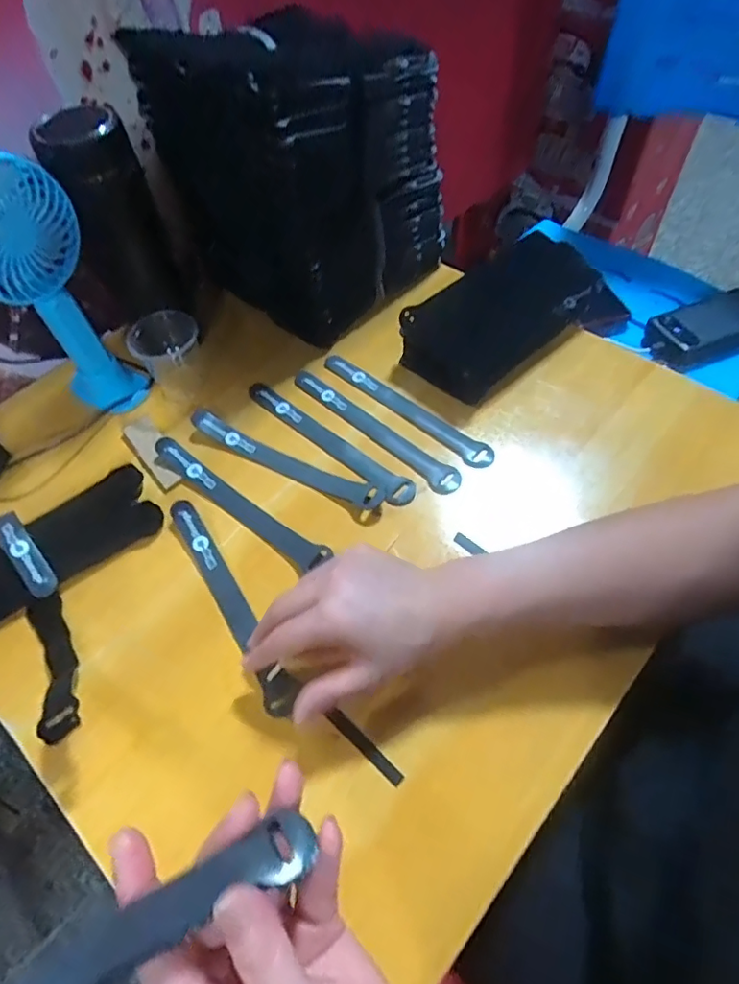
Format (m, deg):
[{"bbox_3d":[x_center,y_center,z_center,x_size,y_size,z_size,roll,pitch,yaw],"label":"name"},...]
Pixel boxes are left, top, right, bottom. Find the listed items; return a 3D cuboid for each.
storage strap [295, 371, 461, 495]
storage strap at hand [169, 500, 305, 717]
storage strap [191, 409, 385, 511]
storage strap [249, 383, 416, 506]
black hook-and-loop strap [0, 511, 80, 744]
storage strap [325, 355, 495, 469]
[{"bbox_3d":[0.000,-0.059,0.498,0.195,0.005,0.025,38,67,24],"label":"storage strap"},{"bbox_3d":[-0.107,0.081,0.424,0.024,0.016,0.197,-30,58,-15],"label":"storage strap at hand"},{"bbox_3d":[-0.076,-0.030,0.481,0.195,0.010,0.023,25,62,18],"label":"storage strap"},{"bbox_3d":[-0.043,-0.052,0.492,0.206,0.009,0.024,38,67,24],"label":"storage strap"},{"bbox_3d":[-0.238,0.087,0.391,0.031,0.051,0.201,-30,61,-15],"label":"black hook-and-loop strap"},{"bbox_3d":[0.030,-0.078,0.510,0.193,0.005,0.023,37,69,25],"label":"storage strap"}]

